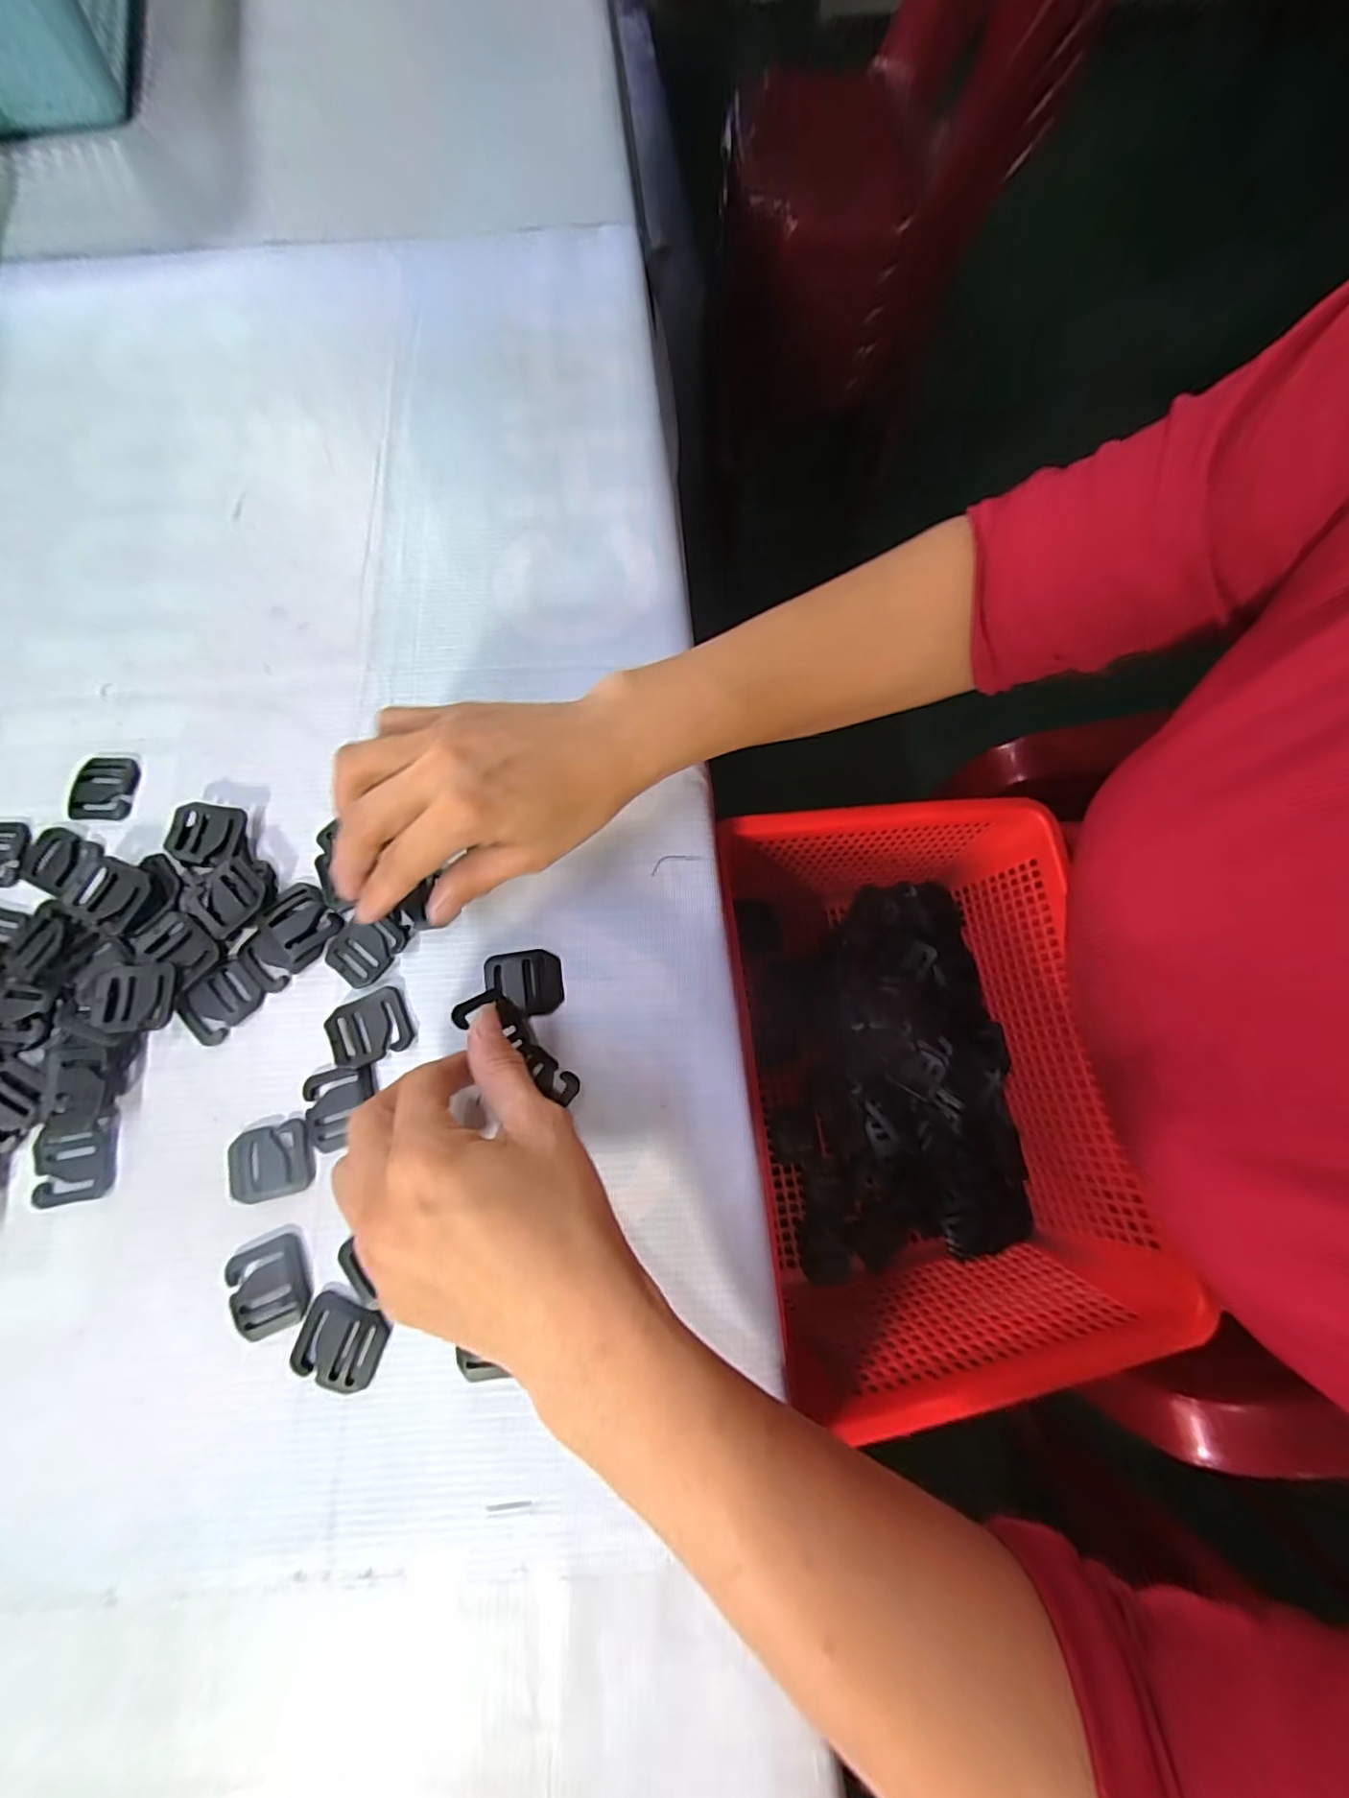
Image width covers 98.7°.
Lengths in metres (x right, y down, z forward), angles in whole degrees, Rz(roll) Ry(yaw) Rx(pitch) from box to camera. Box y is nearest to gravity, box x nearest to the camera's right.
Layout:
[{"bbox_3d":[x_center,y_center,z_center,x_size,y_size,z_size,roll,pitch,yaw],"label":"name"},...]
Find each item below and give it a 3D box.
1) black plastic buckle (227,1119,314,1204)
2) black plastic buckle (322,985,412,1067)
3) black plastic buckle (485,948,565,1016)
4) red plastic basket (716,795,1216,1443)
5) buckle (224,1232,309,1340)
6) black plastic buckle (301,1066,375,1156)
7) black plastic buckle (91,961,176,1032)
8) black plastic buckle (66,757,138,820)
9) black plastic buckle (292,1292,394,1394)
[{"bbox_3d":[-0.182,0.118,0.260,0.038,0.004,0.031,-14,77,-2],"label":"black plastic buckle"},{"bbox_3d":[-0.144,0.060,0.271,0.034,0.006,0.030,-25,77,-5],"label":"black plastic buckle"},{"bbox_3d":[-0.072,0.040,0.276,0.035,0.006,0.031,-6,76,-1],"label":"black plastic buckle"},{"bbox_3d":[0.149,0.098,0.357,0.199,0.107,0.301,-5,76,-2],"label":"red plastic basket"},{"bbox_3d":[-0.174,0.166,0.248,0.032,0.005,0.035,-20,77,-4],"label":"buckle"},{"bbox_3d":[-0.153,0.095,0.264,0.031,0.004,0.034,-15,77,-3],"label":"black plastic buckle"},{"bbox_3d":[-0.252,0.046,0.271,0.033,0.007,0.031,-6,76,0],"label":"black plastic buckle"},{"bbox_3d":[-0.298,-0.058,0.303,0.032,0.004,0.035,-1,76,1],"label":"black plastic buckle"},{"bbox_3d":[-0.140,0.184,0.242,0.035,0.006,0.032,17,77,5],"label":"black plastic buckle"}]

